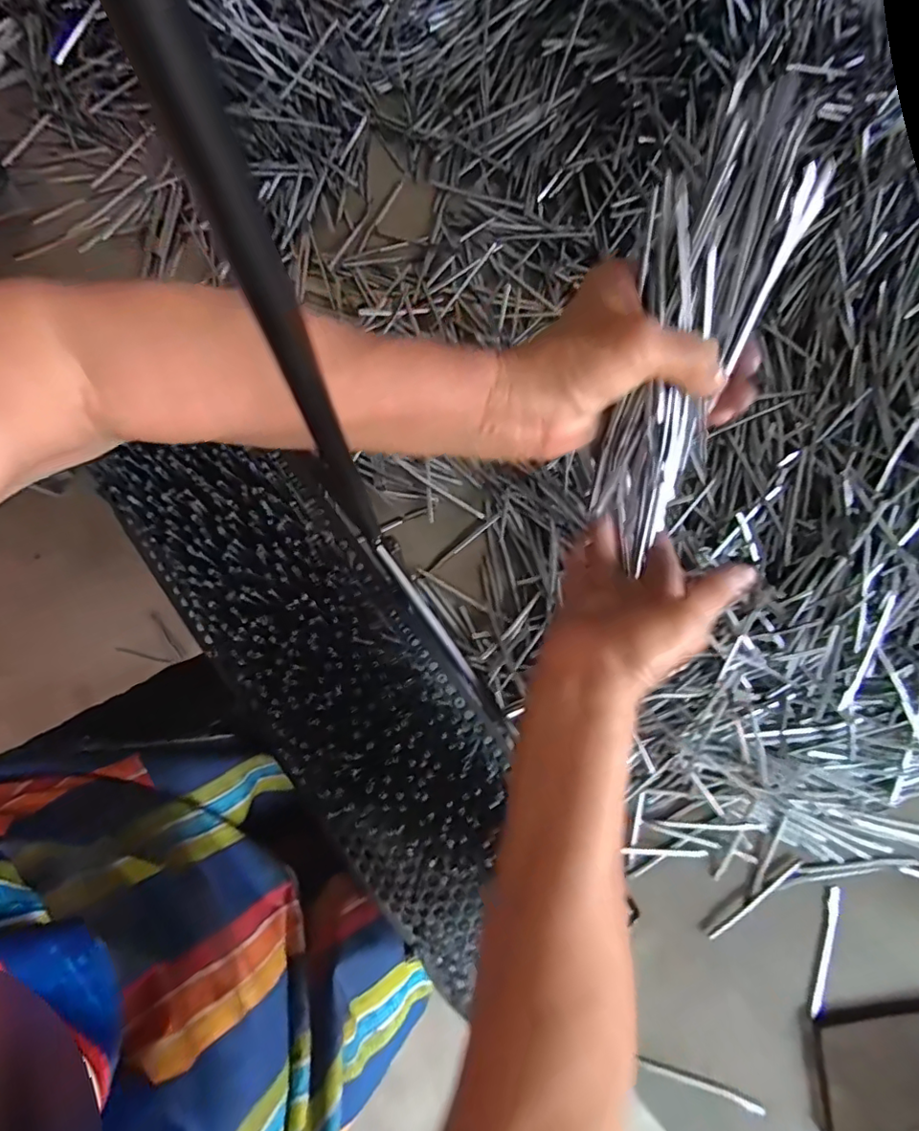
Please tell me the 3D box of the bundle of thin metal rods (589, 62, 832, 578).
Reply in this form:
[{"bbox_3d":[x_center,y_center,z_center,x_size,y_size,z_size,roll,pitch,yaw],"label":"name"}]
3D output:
[{"bbox_3d":[0.114,-0.112,0.269,0.068,0.038,0.227,15,108,2],"label":"bundle of thin metal rods"}]

